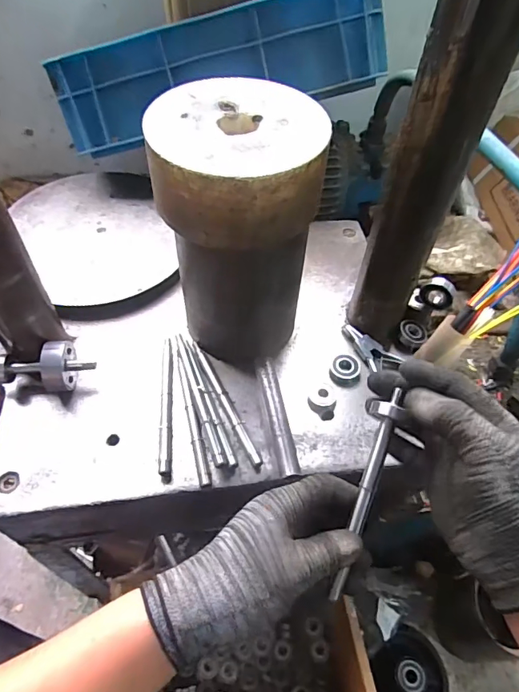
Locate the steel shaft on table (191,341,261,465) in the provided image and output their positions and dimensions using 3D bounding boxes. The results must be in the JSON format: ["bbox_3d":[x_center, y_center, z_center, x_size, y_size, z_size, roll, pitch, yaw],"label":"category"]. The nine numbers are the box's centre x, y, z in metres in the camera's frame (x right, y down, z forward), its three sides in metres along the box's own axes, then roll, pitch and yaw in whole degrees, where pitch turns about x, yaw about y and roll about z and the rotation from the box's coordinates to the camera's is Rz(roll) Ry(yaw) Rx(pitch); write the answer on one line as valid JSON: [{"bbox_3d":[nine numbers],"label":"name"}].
[{"bbox_3d":[-0.036,0.058,0.506,0.012,0.014,0.163,-21,57,-17],"label":"steel shaft on table"}]

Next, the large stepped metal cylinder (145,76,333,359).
[{"bbox_3d":[-0.019,-0.101,0.466,0.141,0.249,0.138,5,53,1],"label":"large stepped metal cylinder"}]

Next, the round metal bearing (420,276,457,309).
[{"bbox_3d":[0.207,-0.061,0.547,0.036,0.036,0.020,37,60,22],"label":"round metal bearing"}]

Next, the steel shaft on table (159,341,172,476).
[{"bbox_3d":[-0.099,0.058,0.503,0.010,0.008,0.162,-3,54,-5],"label":"steel shaft on table"}]

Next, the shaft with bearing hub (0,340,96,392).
[{"bbox_3d":[-0.248,0.021,0.500,0.144,0.047,0.055,2,53,-1],"label":"shaft with bearing hub"}]

